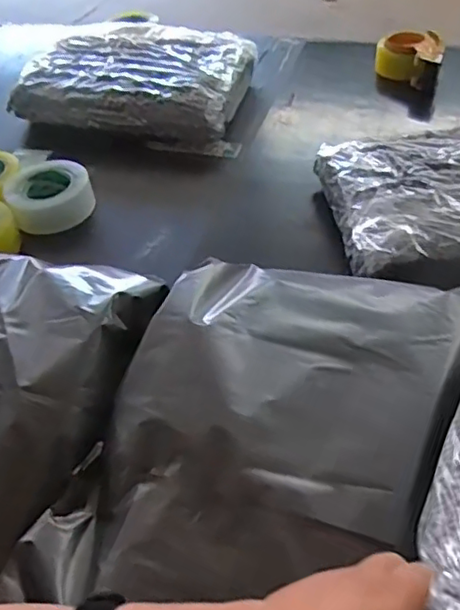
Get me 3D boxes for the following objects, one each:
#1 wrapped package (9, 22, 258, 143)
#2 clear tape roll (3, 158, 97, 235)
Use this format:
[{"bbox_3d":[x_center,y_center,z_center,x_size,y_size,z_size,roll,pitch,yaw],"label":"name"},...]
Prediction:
[{"bbox_3d":[-0.166,-0.421,1.130,0.408,0.085,0.296,11,48,16],"label":"wrapped package"},{"bbox_3d":[-0.265,-0.158,0.910,0.122,0.061,0.127,-18,47,-12],"label":"clear tape roll"}]

